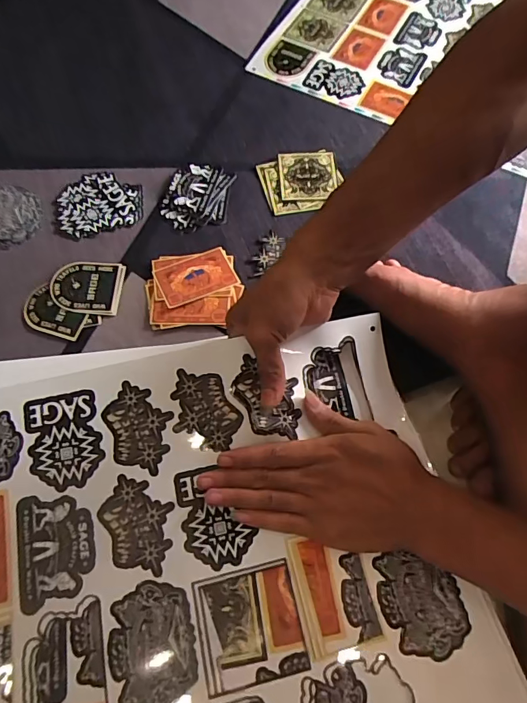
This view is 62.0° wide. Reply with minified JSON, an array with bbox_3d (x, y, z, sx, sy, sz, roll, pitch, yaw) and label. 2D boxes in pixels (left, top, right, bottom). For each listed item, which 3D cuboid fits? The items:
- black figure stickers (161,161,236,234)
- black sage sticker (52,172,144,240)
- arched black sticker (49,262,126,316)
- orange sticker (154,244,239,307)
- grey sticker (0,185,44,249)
[{"bbox_3d":[-0.077,-0.179,0.508,0.076,0.007,0.090,10,72,1],"label":"black figure stickers"},{"bbox_3d":[-0.189,-0.170,0.503,0.096,0.007,0.081,-20,71,-7],"label":"black sage sticker"},{"bbox_3d":[-0.186,-0.070,0.460,0.069,0.005,0.063,4,67,1],"label":"arched black sticker"},{"bbox_3d":[-0.072,-0.079,0.465,0.079,0.004,0.053,-23,65,-11],"label":"orange sticker"},{"bbox_3d":[-0.286,-0.151,0.490,0.071,0.004,0.082,-2,67,-2],"label":"grey sticker"}]

